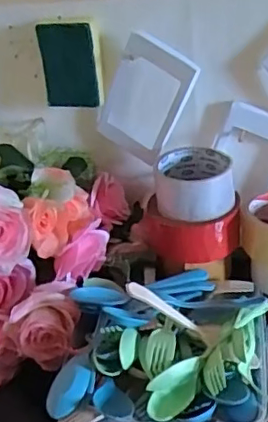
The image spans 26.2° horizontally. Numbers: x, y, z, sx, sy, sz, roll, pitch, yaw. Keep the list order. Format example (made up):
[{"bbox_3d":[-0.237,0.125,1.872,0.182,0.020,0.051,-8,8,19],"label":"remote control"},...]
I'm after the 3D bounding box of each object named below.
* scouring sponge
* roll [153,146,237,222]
[{"bbox_3d":[-0.075,-0.174,0.688,0.066,0.098,0.024,2,31,15],"label":"scouring sponge"},{"bbox_3d":[0.068,-0.031,0.646,0.084,0.049,0.085,-5,29,3],"label":"roll"}]

